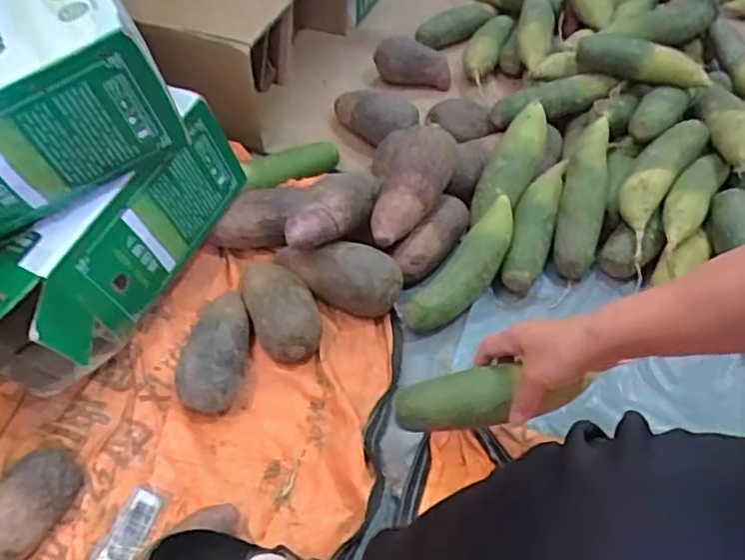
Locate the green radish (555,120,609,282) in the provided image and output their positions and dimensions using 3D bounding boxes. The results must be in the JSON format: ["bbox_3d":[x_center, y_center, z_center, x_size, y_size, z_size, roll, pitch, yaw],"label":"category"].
[{"bbox_3d":[0.267,-0.109,0.832,0.052,0.046,0.216,11,74,10],"label":"green radish"}]

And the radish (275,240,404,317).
[{"bbox_3d":[-0.042,-0.002,0.778,0.155,0.074,0.067,12,50,10],"label":"radish"}]

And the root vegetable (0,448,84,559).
[{"bbox_3d":[-0.316,0.206,0.606,0.060,0.057,0.117,23,52,19],"label":"root vegetable"}]

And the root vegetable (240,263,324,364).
[{"bbox_3d":[-0.104,0.032,0.760,0.073,0.065,0.135,-17,51,-15],"label":"root vegetable"}]

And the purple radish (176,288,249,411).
[{"bbox_3d":[-0.166,0.075,0.726,0.066,0.061,0.150,6,49,5],"label":"purple radish"}]

